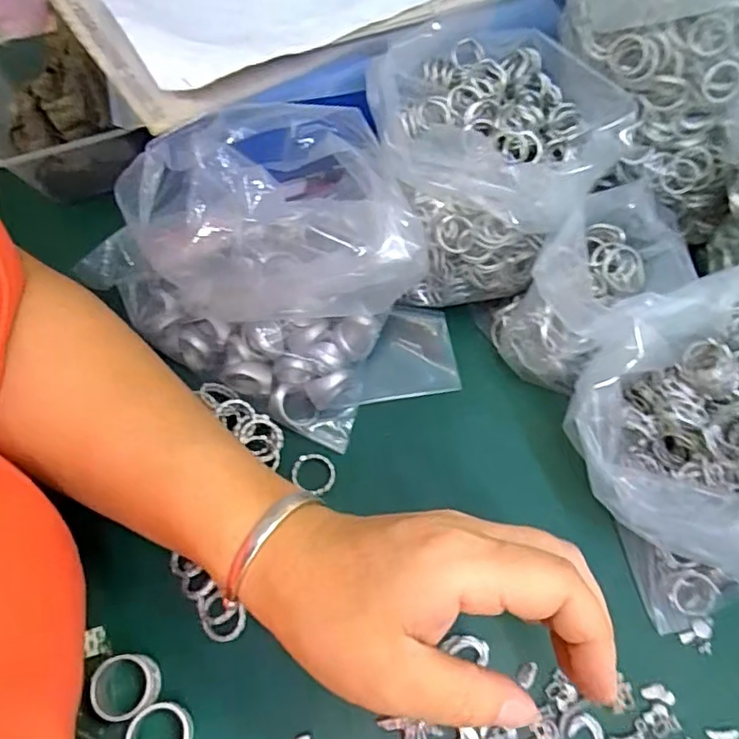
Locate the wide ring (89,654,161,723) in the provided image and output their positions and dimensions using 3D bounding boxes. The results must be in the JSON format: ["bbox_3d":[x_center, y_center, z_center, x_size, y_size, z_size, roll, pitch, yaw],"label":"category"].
[{"bbox_3d":[-0.115,0.150,0.273,0.028,0.017,0.027,0,65,-1],"label":"wide ring"}]

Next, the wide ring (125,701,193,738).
[{"bbox_3d":[-0.094,0.168,0.262,0.029,0.021,0.028,0,65,-1],"label":"wide ring"}]

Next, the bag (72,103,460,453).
[{"bbox_3d":[-0.050,-0.051,0.326,0.158,0.098,0.187,-35,70,-16],"label":"bag"}]

